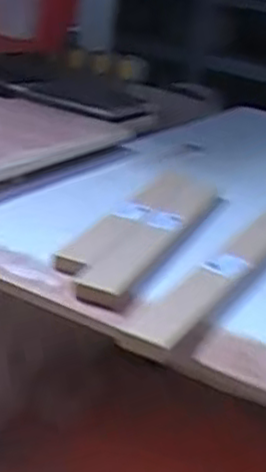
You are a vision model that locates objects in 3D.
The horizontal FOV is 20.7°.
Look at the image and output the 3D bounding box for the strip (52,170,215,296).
[{"bbox_3d":[0.018,-0.017,0.999,0.104,0.022,0.443,16,24,18],"label":"strip"}]

